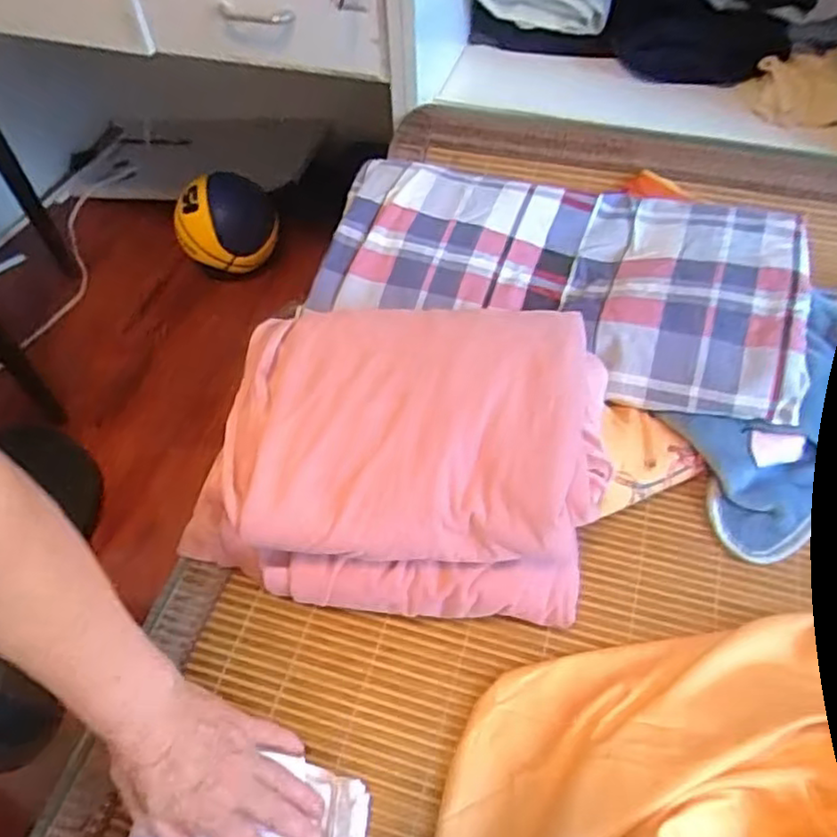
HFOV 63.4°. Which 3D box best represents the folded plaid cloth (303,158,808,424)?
[{"bbox_3d":[0.140,-0.158,0.716,0.477,0.059,0.256,12,56,11],"label":"folded plaid cloth"}]

